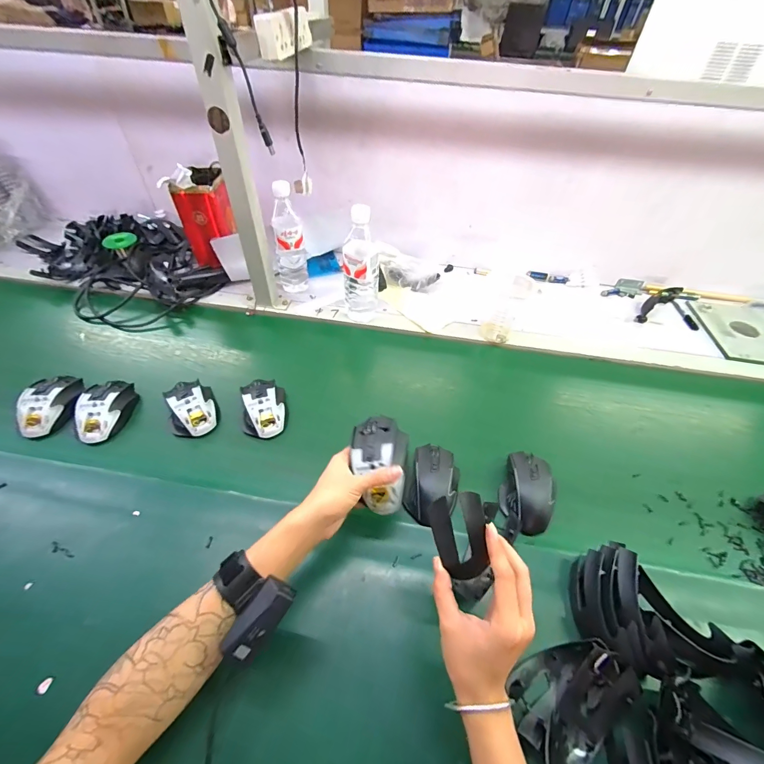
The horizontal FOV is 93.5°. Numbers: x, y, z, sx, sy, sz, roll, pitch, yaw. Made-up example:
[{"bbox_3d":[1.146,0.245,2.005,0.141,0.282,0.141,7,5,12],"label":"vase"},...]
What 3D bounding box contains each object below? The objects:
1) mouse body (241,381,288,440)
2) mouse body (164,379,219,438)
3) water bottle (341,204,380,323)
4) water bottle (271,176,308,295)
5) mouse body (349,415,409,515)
[{"bbox_3d":[-0.197,0.042,0.600,0.074,0.043,0.109,-9,48,-10],"label":"mouse body"},{"bbox_3d":[-0.311,0.041,0.590,0.076,0.038,0.101,-19,50,-18],"label":"mouse body"},{"bbox_3d":[-0.041,-0.225,0.711,0.070,0.222,0.075,0,47,-2],"label":"water bottle"},{"bbox_3d":[-0.202,-0.298,0.768,0.066,0.230,0.059,-10,48,-11],"label":"water bottle"},{"bbox_3d":[-0.005,0.098,0.443,0.069,0.050,0.105,5,47,3],"label":"mouse body"}]

